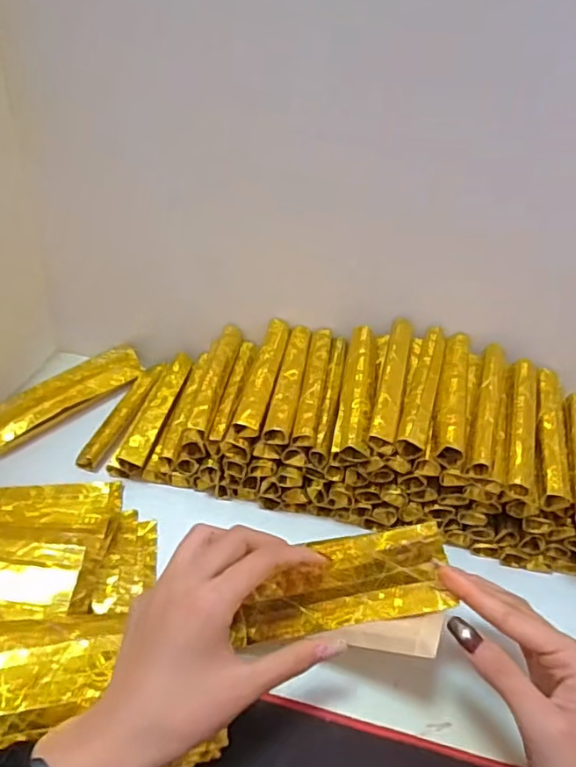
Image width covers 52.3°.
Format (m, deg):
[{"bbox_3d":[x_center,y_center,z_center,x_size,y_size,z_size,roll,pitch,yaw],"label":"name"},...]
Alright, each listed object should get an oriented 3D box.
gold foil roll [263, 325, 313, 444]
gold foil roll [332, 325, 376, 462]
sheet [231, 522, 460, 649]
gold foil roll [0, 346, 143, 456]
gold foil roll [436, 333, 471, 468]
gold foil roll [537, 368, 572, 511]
[{"bbox_3d":[0.002,-0.005,0.474,0.020,0.014,0.131,8,43,6],"label":"gold foil roll"},{"bbox_3d":[0.053,0.003,0.449,0.025,0.023,0.120,7,43,5],"label":"gold foil roll"},{"bbox_3d":[0.030,0.127,0.370,0.142,0.007,0.053,-19,78,19],"label":"sheet"},{"bbox_3d":[-0.200,0.010,0.527,0.027,0.030,0.149,33,51,29],"label":"gold foil roll"},{"bbox_3d":[0.125,0.006,0.441,0.021,0.016,0.126,12,43,10],"label":"gold foil roll"},{"bbox_3d":[0.197,0.037,0.440,0.018,0.017,0.131,11,43,9],"label":"gold foil roll"}]

